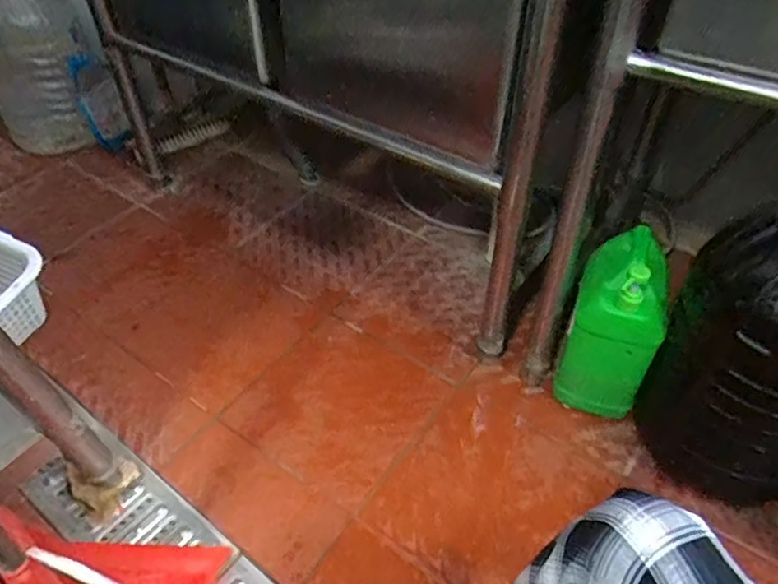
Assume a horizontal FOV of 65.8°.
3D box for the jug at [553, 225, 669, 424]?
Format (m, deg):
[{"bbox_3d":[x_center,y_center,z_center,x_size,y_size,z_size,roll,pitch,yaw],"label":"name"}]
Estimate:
[{"bbox_3d":[0.346,0.053,0.941,0.127,0.308,0.141,15,44,15],"label":"jug"}]

